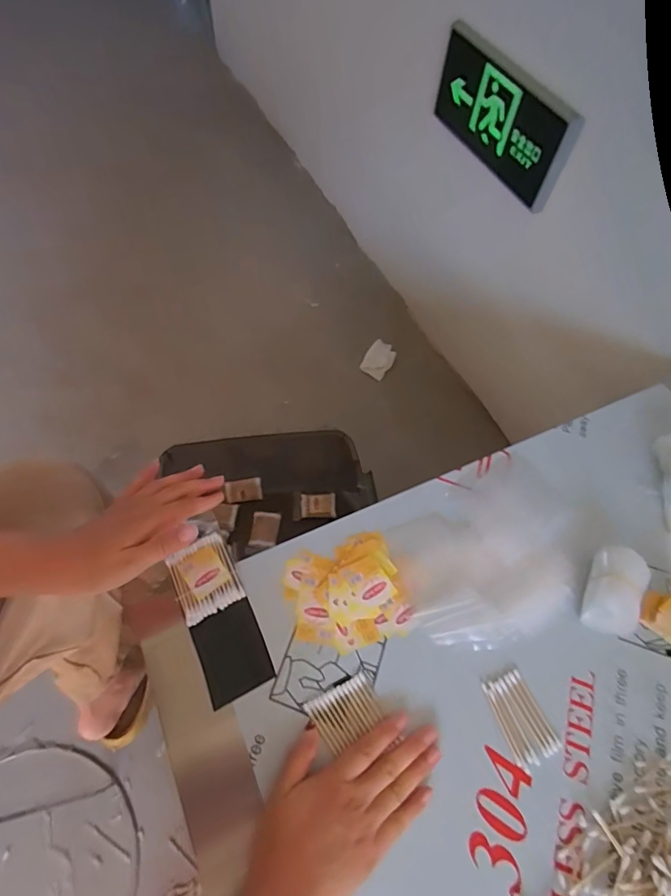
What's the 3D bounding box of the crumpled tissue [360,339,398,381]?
[{"bbox_3d":[0.113,-0.229,1.260,0.072,0.014,0.105,24,60,10],"label":"crumpled tissue"}]

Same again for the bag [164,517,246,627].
[{"bbox_3d":[-0.138,0.124,0.502,0.061,0.013,0.096,-22,64,-15],"label":"bag"}]

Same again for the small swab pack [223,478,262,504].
[{"bbox_3d":[-0.191,0.089,1.007,0.076,0.009,0.047,-8,105,-17],"label":"small swab pack"}]

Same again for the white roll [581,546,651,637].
[{"bbox_3d":[0.288,0.145,0.501,0.058,0.035,0.089,20,59,8],"label":"white roll"}]

